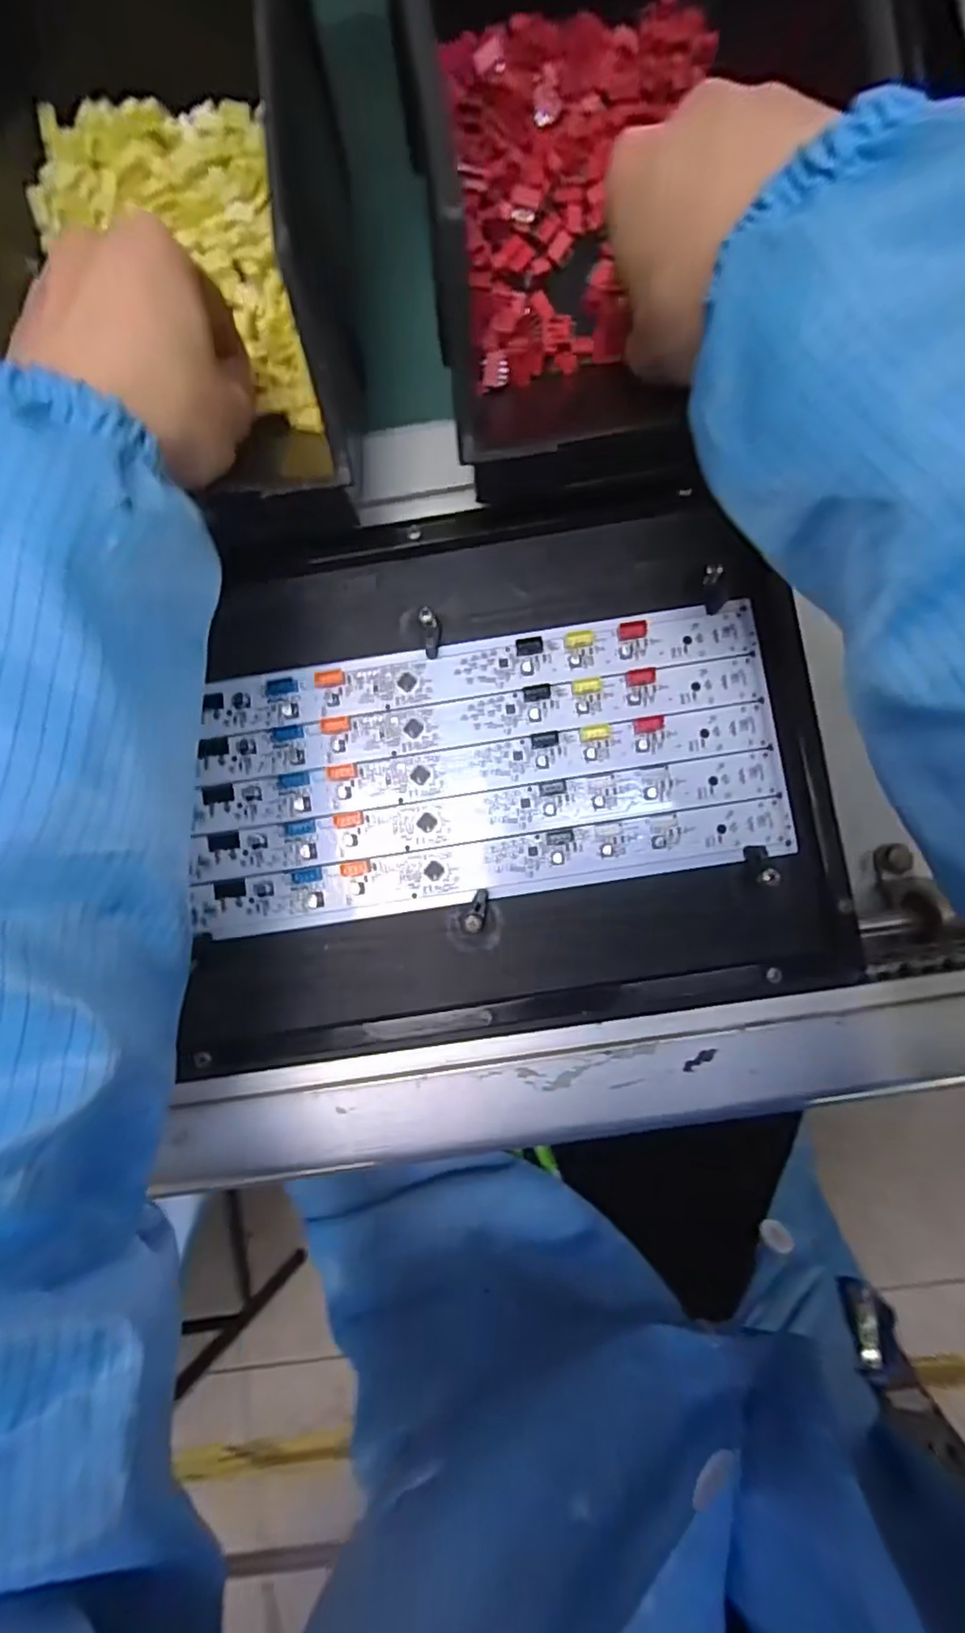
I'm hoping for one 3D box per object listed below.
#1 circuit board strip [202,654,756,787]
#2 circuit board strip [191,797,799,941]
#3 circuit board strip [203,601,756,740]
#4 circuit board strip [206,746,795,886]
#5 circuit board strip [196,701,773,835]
[{"bbox_3d":[-0.002,-0.046,0.291,0.256,0.004,0.023,-9,86,2],"label":"circuit board strip"},{"bbox_3d":[0.004,0.024,0.287,0.271,0.004,0.026,-9,86,2],"label":"circuit board strip"},{"bbox_3d":[-0.001,-0.068,0.293,0.253,0.005,0.025,-9,86,2],"label":"circuit board strip"},{"bbox_3d":[0.000,0.000,0.289,0.263,0.004,0.022,-9,86,2],"label":"circuit board strip"},{"bbox_3d":[0.000,-0.023,0.289,0.260,0.004,0.023,-8,86,2],"label":"circuit board strip"}]

